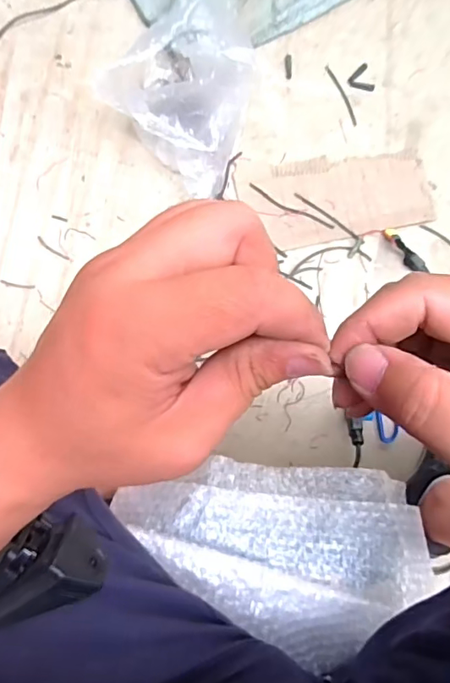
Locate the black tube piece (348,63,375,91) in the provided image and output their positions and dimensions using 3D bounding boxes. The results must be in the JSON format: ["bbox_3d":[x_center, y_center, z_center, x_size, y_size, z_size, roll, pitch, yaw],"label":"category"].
[{"bbox_3d":[0.229,-0.436,0.844,0.043,0.004,0.046,21,82,2],"label":"black tube piece"}]

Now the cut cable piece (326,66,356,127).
[{"bbox_3d":[0.193,-0.403,0.839,0.013,0.004,0.111,-24,83,-4],"label":"cut cable piece"}]

